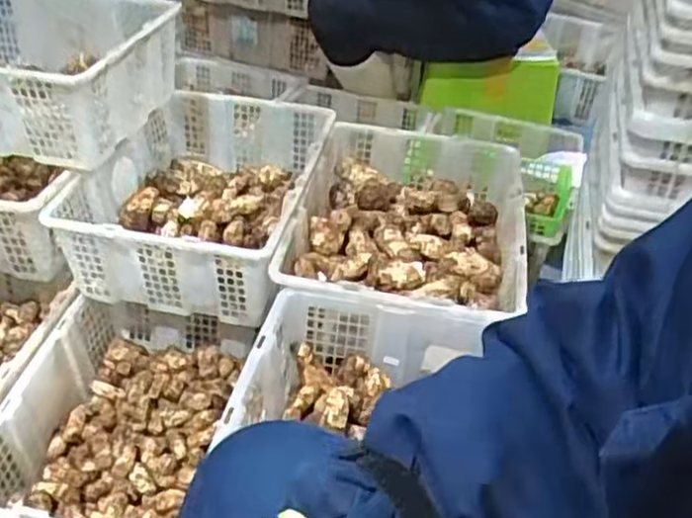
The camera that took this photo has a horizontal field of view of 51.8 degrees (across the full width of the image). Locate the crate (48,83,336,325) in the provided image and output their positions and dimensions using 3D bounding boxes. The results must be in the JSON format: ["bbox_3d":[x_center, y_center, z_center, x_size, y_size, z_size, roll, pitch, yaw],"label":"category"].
[{"bbox_3d":[-0.222,-0.098,1.144,0.322,0.162,0.406,10,38,7],"label":"crate"}]

